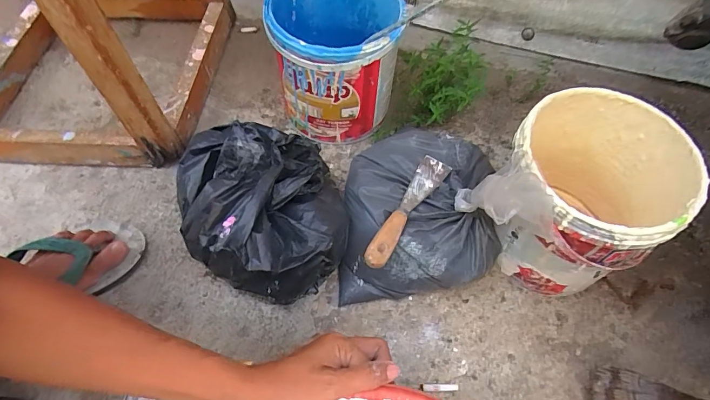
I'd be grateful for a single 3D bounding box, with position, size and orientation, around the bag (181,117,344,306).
[{"bbox_3d":[-0.113,0.011,0.504,0.191,0.136,0.217,-24,62,-14],"label":"bag"}]

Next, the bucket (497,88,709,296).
[{"bbox_3d":[0.246,0.012,0.477,0.171,0.198,0.199,29,63,15],"label":"bucket"}]

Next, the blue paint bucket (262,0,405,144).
[{"bbox_3d":[-0.028,-0.208,0.605,0.174,0.177,0.202,-8,60,-5],"label":"blue paint bucket"}]

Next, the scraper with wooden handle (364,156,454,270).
[{"bbox_3d":[0.063,0.011,0.488,0.033,0.015,0.169,29,63,15],"label":"scraper with wooden handle"}]

